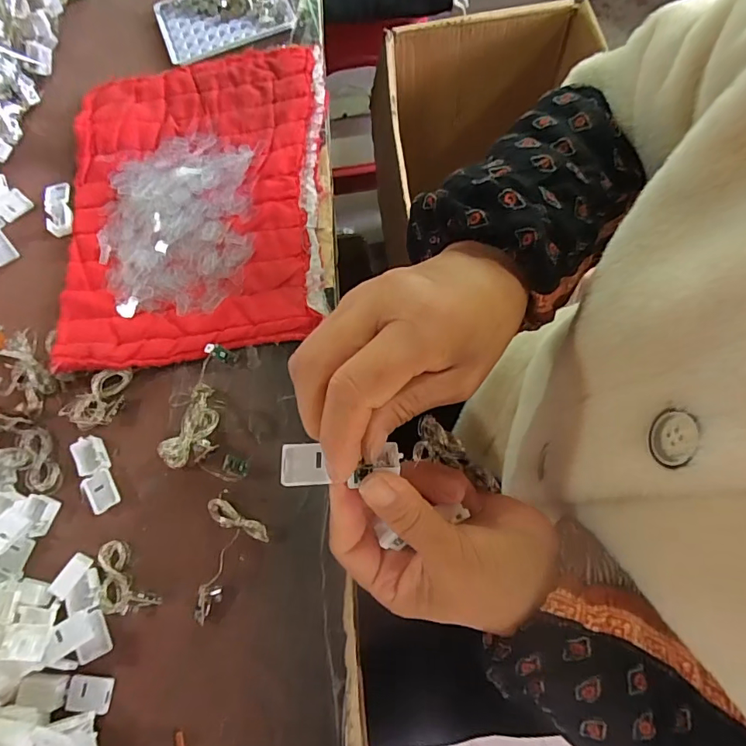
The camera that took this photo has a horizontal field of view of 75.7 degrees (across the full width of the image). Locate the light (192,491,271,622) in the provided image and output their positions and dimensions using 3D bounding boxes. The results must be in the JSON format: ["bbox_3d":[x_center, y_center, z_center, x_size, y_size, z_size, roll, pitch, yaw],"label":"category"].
[{"bbox_3d":[-0.108,0.121,0.322,0.047,0.016,0.069,36,77,14],"label":"light"}]

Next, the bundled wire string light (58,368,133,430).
[{"bbox_3d":[-0.203,0.019,0.362,0.030,0.012,0.054,35,77,14],"label":"bundled wire string light"}]

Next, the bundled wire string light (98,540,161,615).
[{"bbox_3d":[-0.172,0.142,0.321,0.032,0.011,0.056,-43,74,-10],"label":"bundled wire string light"}]

